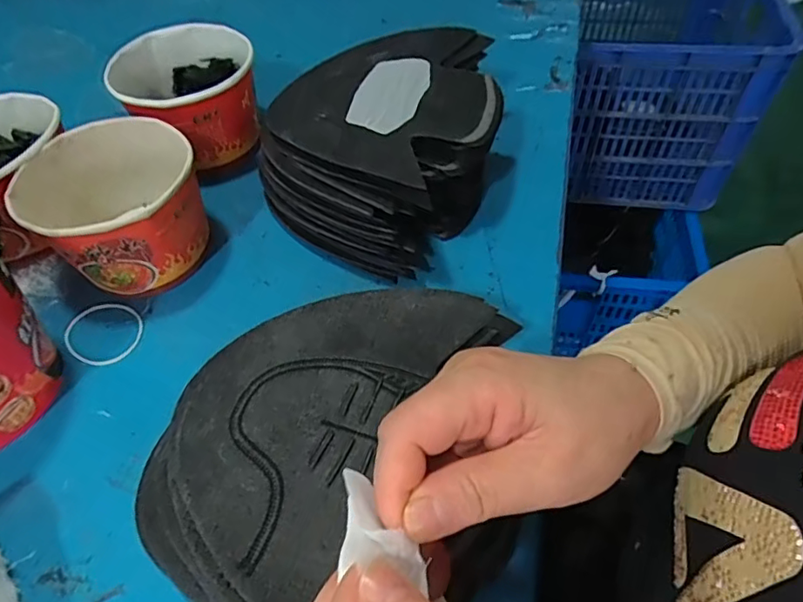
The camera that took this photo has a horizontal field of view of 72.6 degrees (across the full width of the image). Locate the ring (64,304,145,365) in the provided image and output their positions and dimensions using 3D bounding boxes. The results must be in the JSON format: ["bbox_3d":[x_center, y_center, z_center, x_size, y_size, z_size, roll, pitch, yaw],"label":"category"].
[{"bbox_3d":[-0.214,0.023,0.393,0.055,0.004,0.049,3,53,5],"label":"ring"}]

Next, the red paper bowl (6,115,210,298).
[{"bbox_3d":[-0.206,-0.066,0.404,0.110,0.082,0.108,-1,52,2],"label":"red paper bowl"}]

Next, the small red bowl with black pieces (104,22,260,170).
[{"bbox_3d":[-0.184,-0.178,0.485,0.110,0.083,0.110,-1,52,2],"label":"small red bowl with black pieces"}]

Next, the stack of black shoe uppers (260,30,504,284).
[{"bbox_3d":[-0.004,-0.130,0.443,0.156,0.089,0.214,26,58,21],"label":"stack of black shoe uppers"}]

